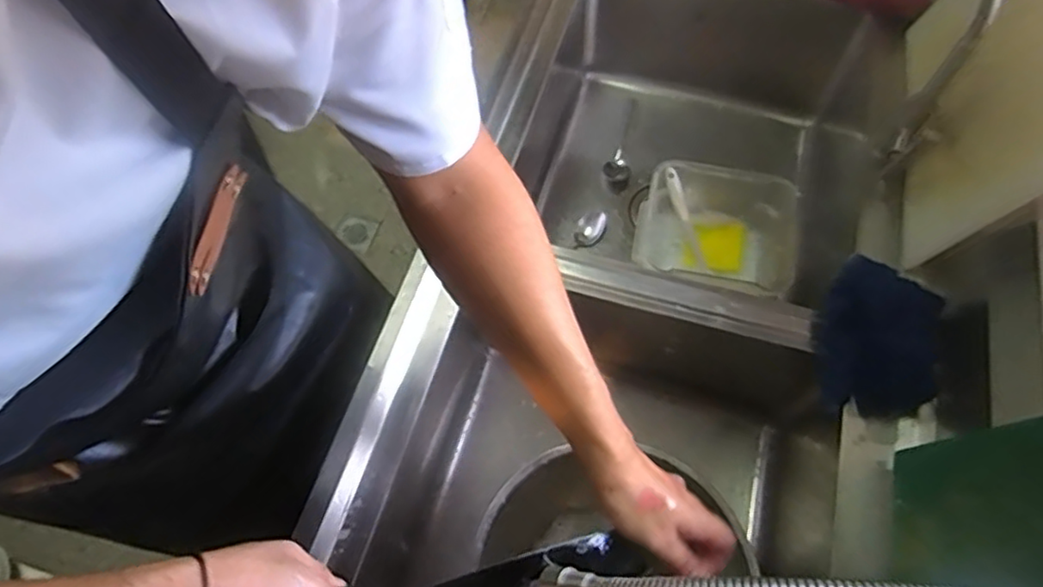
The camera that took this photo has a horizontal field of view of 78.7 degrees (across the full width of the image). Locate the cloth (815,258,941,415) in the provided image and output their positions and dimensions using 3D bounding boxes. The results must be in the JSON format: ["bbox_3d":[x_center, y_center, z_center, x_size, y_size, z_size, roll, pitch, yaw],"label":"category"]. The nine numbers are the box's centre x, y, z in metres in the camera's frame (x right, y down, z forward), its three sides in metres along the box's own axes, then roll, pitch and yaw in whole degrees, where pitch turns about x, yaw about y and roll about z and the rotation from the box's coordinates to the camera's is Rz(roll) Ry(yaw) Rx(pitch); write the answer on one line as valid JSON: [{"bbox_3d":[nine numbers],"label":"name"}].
[{"bbox_3d":[0.361,0.042,0.653,0.106,0.068,0.162,-2,63,-1],"label":"cloth"}]

